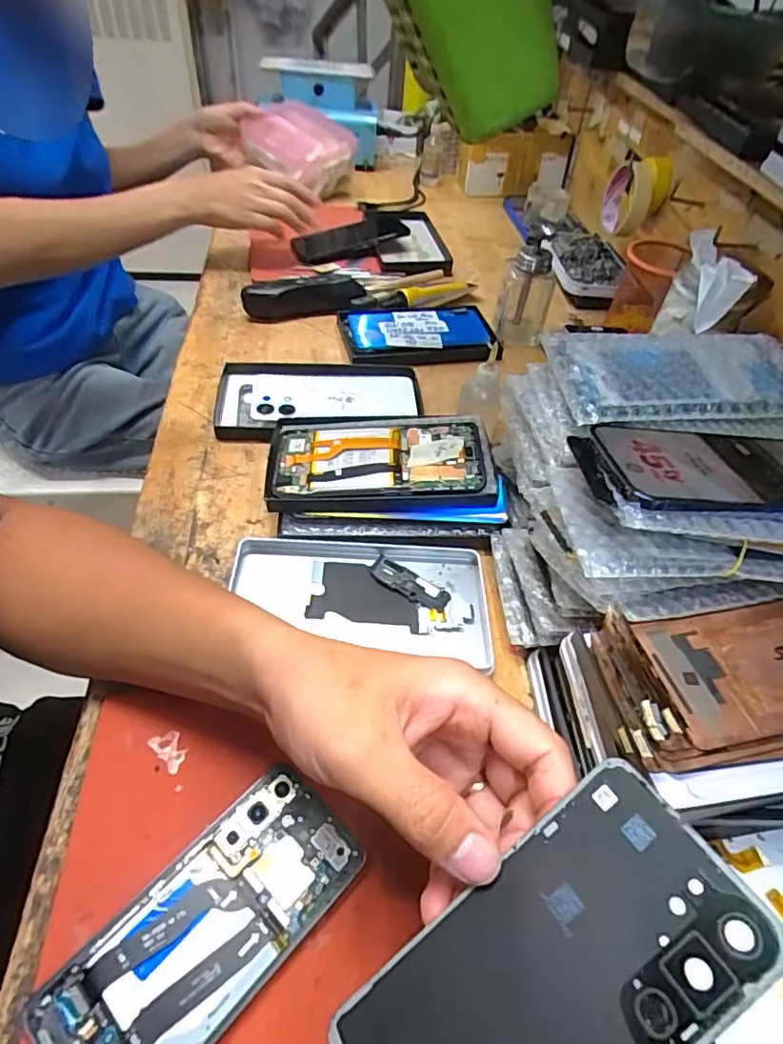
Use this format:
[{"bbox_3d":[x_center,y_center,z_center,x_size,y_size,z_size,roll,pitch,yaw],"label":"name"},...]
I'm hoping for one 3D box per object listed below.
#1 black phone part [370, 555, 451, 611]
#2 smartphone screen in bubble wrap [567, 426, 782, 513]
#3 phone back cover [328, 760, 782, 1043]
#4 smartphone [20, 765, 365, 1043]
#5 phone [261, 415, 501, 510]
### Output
[{"bbox_3d":[0.013,0.046,0.409,0.063,0.007,0.022,30,54,19],"label":"black phone part"},{"bbox_3d":[0.187,-0.029,0.304,0.157,0.017,0.071,1,49,-4],"label":"smartphone screen in bubble wrap"},{"bbox_3d":[0.045,0.148,0.172,0.143,0.004,0.066,-43,42,0],"label":"phone back cover"},{"bbox_3d":[-0.085,0.191,0.257,0.071,0.009,0.145,37,57,23],"label":"smartphone"},{"bbox_3d":[-0.009,-0.053,0.440,0.174,0.018,0.097,-2,55,2],"label":"phone"}]

